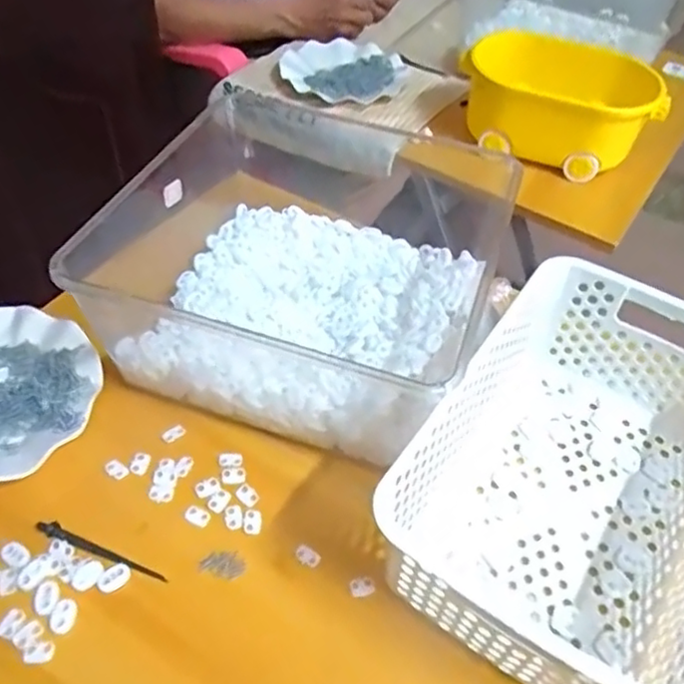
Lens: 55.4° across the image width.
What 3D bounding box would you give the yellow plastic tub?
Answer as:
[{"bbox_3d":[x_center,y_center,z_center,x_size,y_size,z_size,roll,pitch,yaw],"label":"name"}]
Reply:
[{"bbox_3d":[0.273,-0.301,0.839,0.238,0.128,0.114,17,48,10],"label":"yellow plastic tub"}]

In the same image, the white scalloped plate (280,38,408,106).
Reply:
[{"bbox_3d":[0.004,-0.402,0.970,0.180,0.020,0.180,3,47,-3],"label":"white scalloped plate"}]

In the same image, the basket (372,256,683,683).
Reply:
[{"bbox_3d":[0.180,0.091,0.476,0.204,0.115,0.299,30,52,21],"label":"basket"}]

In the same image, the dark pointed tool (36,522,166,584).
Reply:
[{"bbox_3d":[-0.174,0.150,0.466,0.103,0.005,0.010,20,49,13],"label":"dark pointed tool"}]

